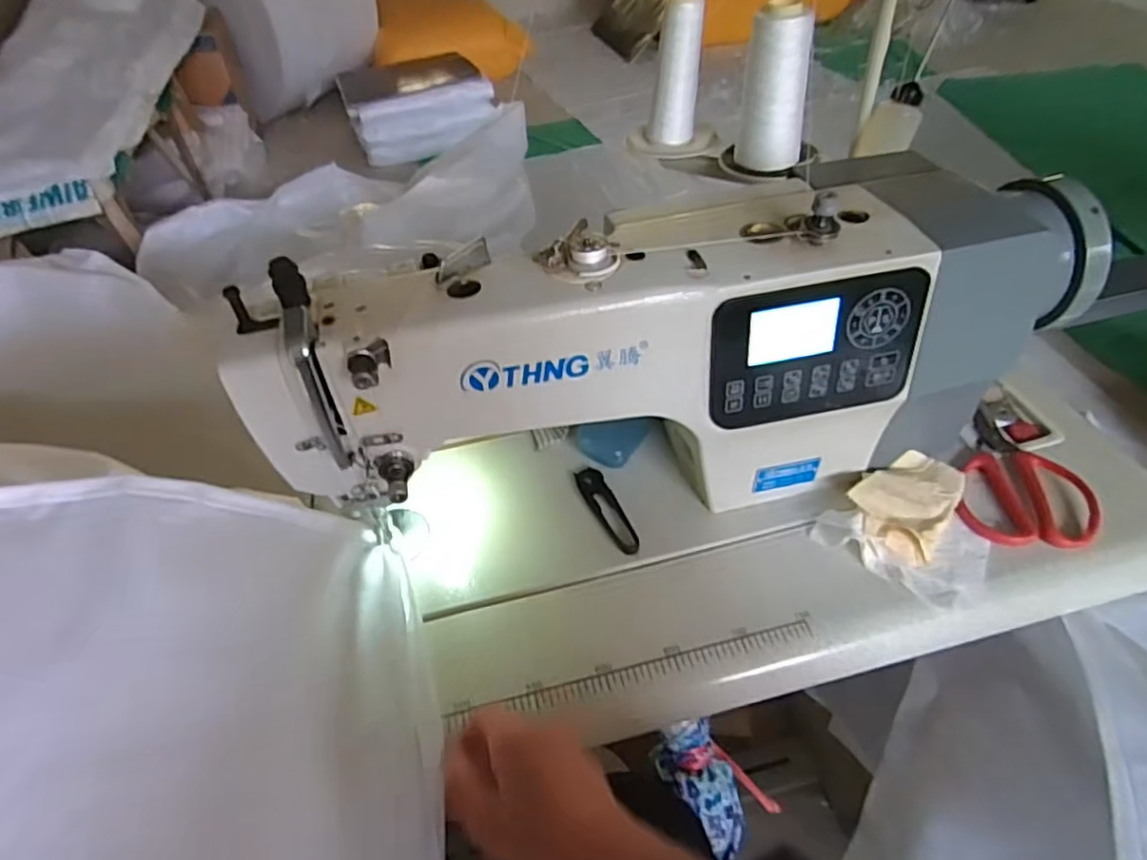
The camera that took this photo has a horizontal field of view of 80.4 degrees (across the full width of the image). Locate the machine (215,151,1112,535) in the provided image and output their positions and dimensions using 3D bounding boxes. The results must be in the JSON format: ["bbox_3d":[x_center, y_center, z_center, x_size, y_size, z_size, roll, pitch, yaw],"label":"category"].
[{"bbox_3d":[0.080,-0.057,0.517,0.586,0.219,0.149,-12,46,-6],"label":"machine"}]

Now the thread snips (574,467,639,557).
[{"bbox_3d":[0.029,0.066,0.580,0.026,0.009,0.102,-19,47,-13],"label":"thread snips"}]

